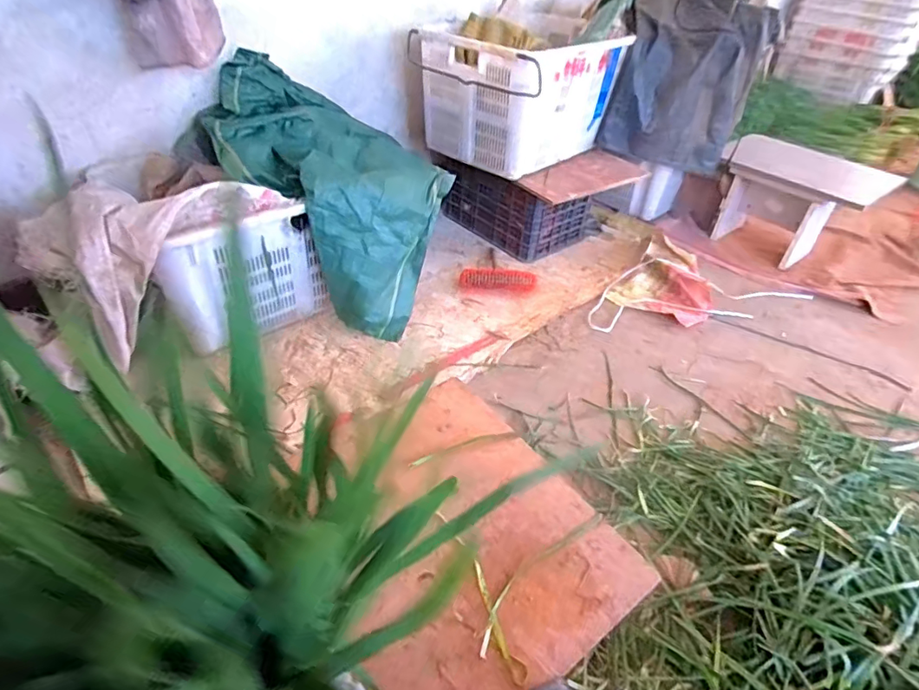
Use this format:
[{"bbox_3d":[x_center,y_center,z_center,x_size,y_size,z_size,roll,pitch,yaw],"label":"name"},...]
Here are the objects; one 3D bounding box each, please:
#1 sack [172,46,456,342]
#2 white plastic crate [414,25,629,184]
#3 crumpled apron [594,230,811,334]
[{"bbox_3d":[-0.324,-0.424,1.374,0.459,0.267,0.782,-38,85,-33],"label":"sack"},{"bbox_3d":[0.169,-0.792,1.628,0.498,0.331,0.450,-31,51,-34],"label":"white plastic crate"},{"bbox_3d":[0.696,-0.142,1.543,0.481,0.049,0.576,33,48,30],"label":"crumpled apron"}]

